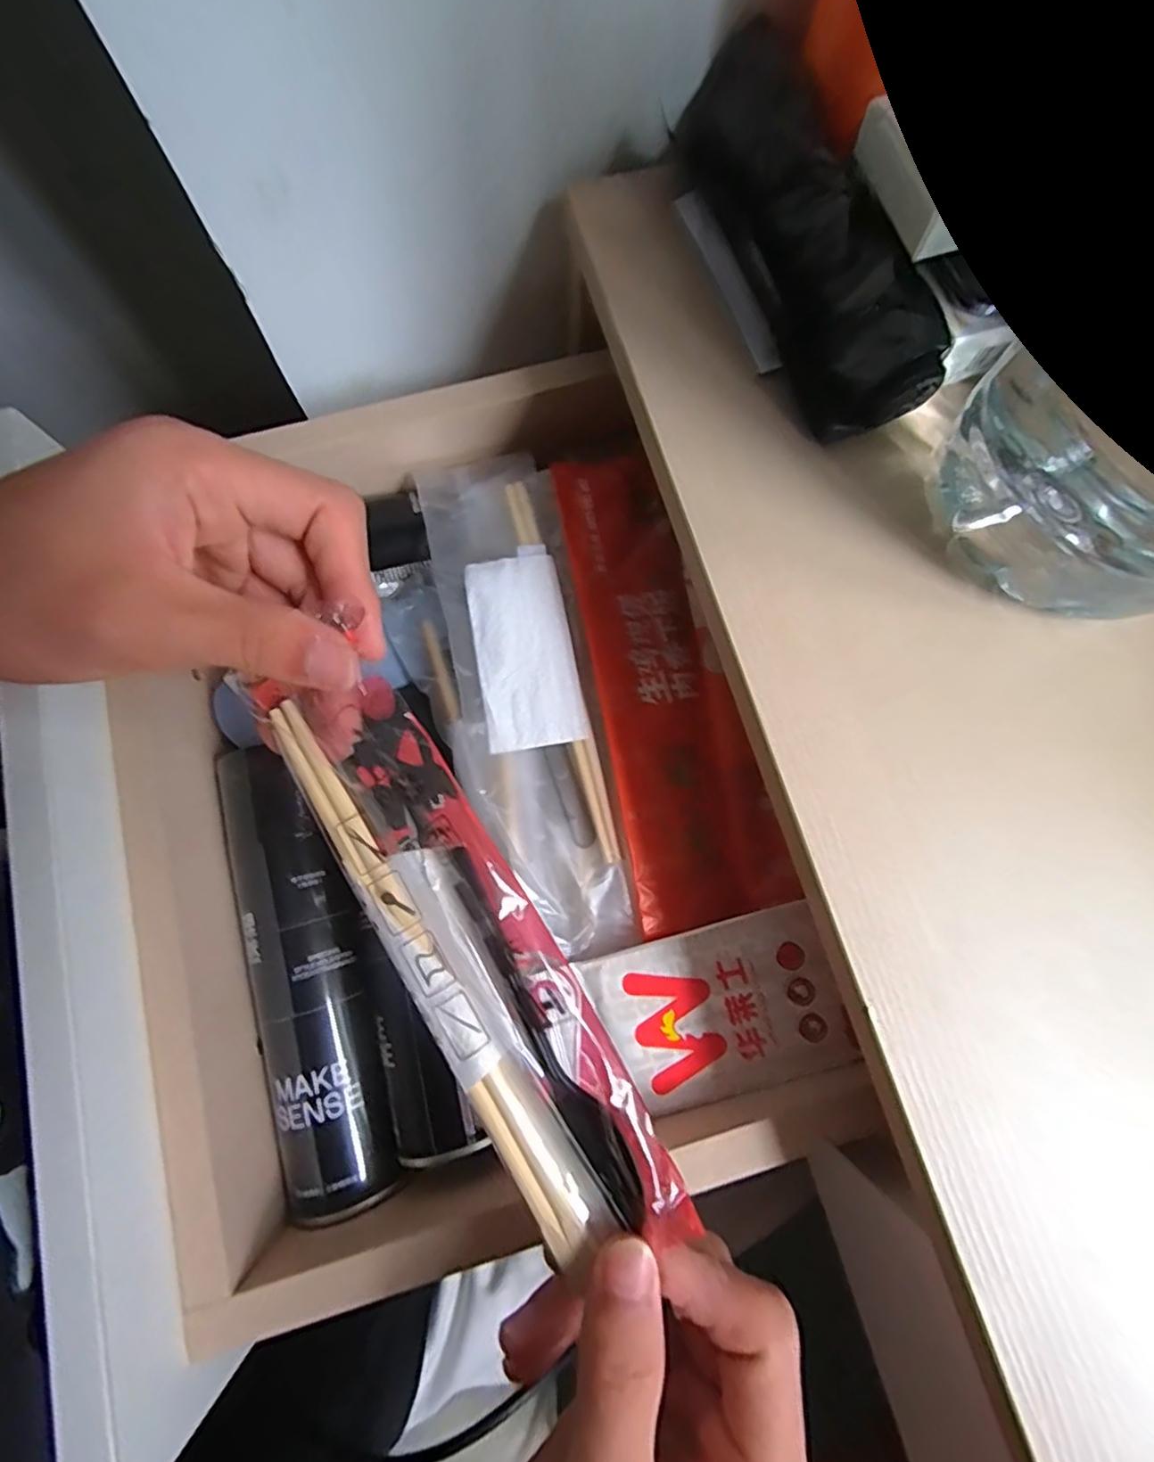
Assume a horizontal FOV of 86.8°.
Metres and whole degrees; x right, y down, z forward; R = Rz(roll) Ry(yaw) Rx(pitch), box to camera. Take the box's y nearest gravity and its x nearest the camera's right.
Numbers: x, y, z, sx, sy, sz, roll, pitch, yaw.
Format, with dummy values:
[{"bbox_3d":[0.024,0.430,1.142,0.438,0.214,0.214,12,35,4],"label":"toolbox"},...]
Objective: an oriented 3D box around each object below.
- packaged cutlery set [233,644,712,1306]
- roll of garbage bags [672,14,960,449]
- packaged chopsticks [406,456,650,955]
[{"bbox_3d":[-0.033,0.062,0.177,0.044,0.022,0.184,-31,86,-8],"label":"packaged cutlery set"},{"bbox_3d":[0.080,-0.184,0.226,0.040,0.040,0.150,-23,77,-6],"label":"roll of garbage bags"},{"bbox_3d":[-0.025,-0.021,0.283,0.065,0.014,0.240,-10,77,-4],"label":"packaged chopsticks"}]

